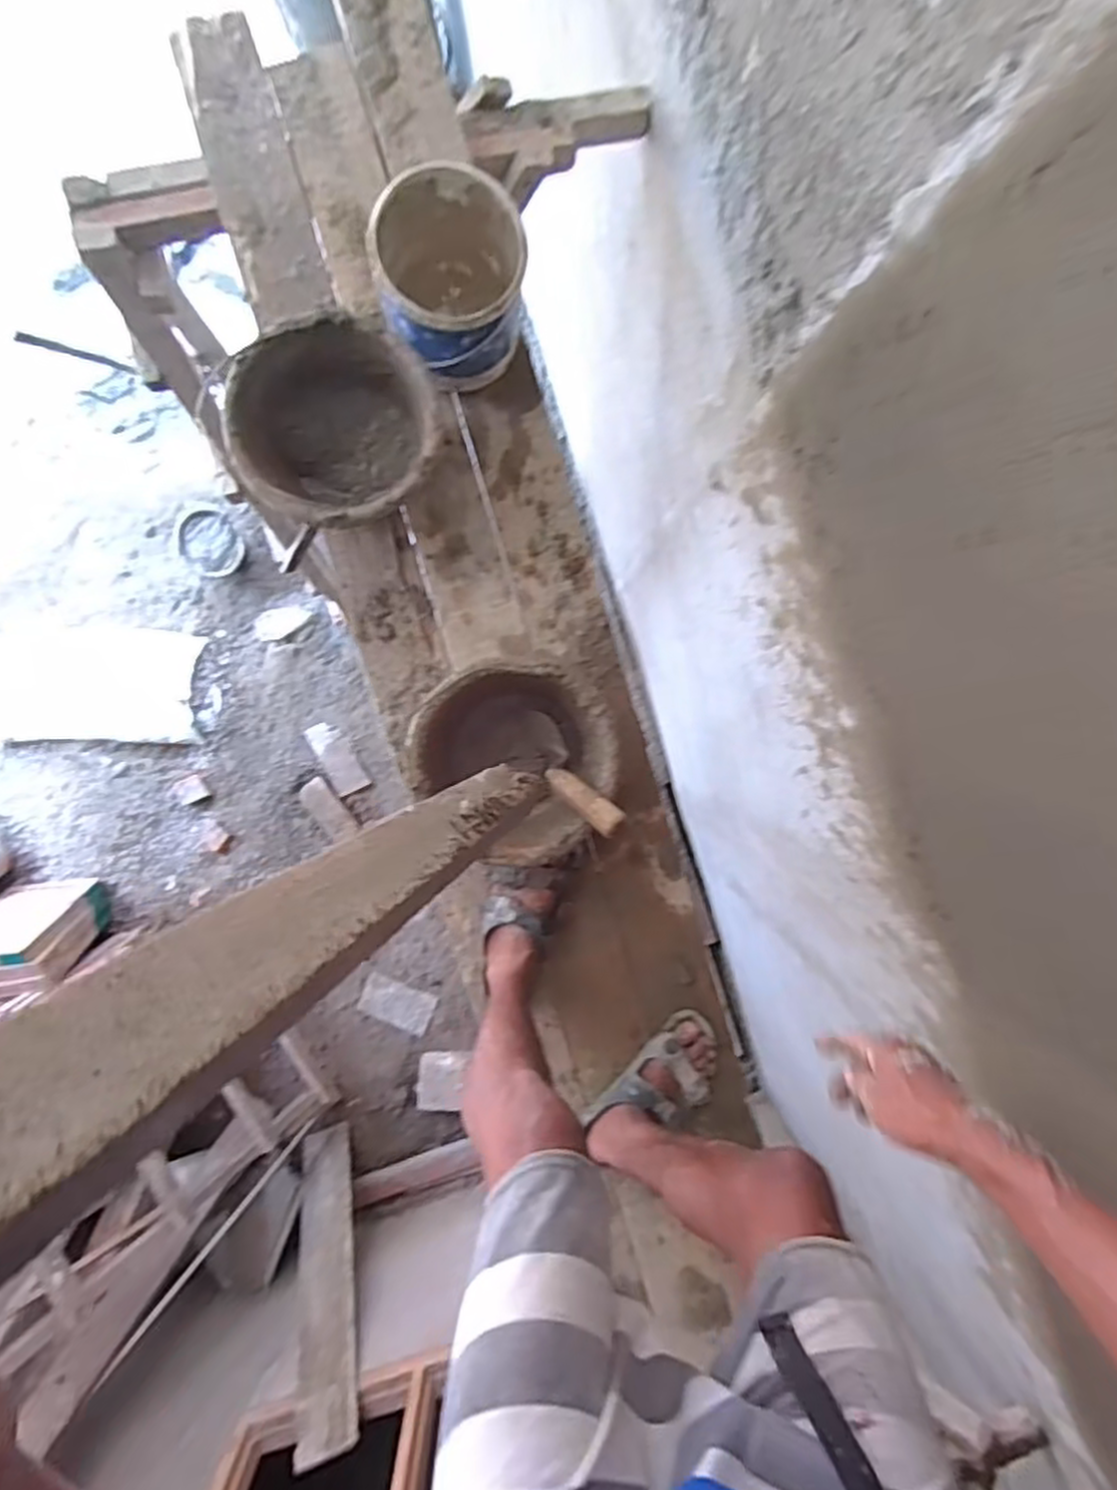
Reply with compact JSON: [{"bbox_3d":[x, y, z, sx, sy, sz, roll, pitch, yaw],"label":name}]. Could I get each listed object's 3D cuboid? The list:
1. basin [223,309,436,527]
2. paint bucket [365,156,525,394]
[{"bbox_3d":[-0.274,-0.393,0.965,0.230,0.176,0.235,0,94,-2],"label":"basin"},{"bbox_3d":[-0.134,-0.583,0.966,0.179,0.180,0.203,-4,94,-2],"label":"paint bucket"}]

